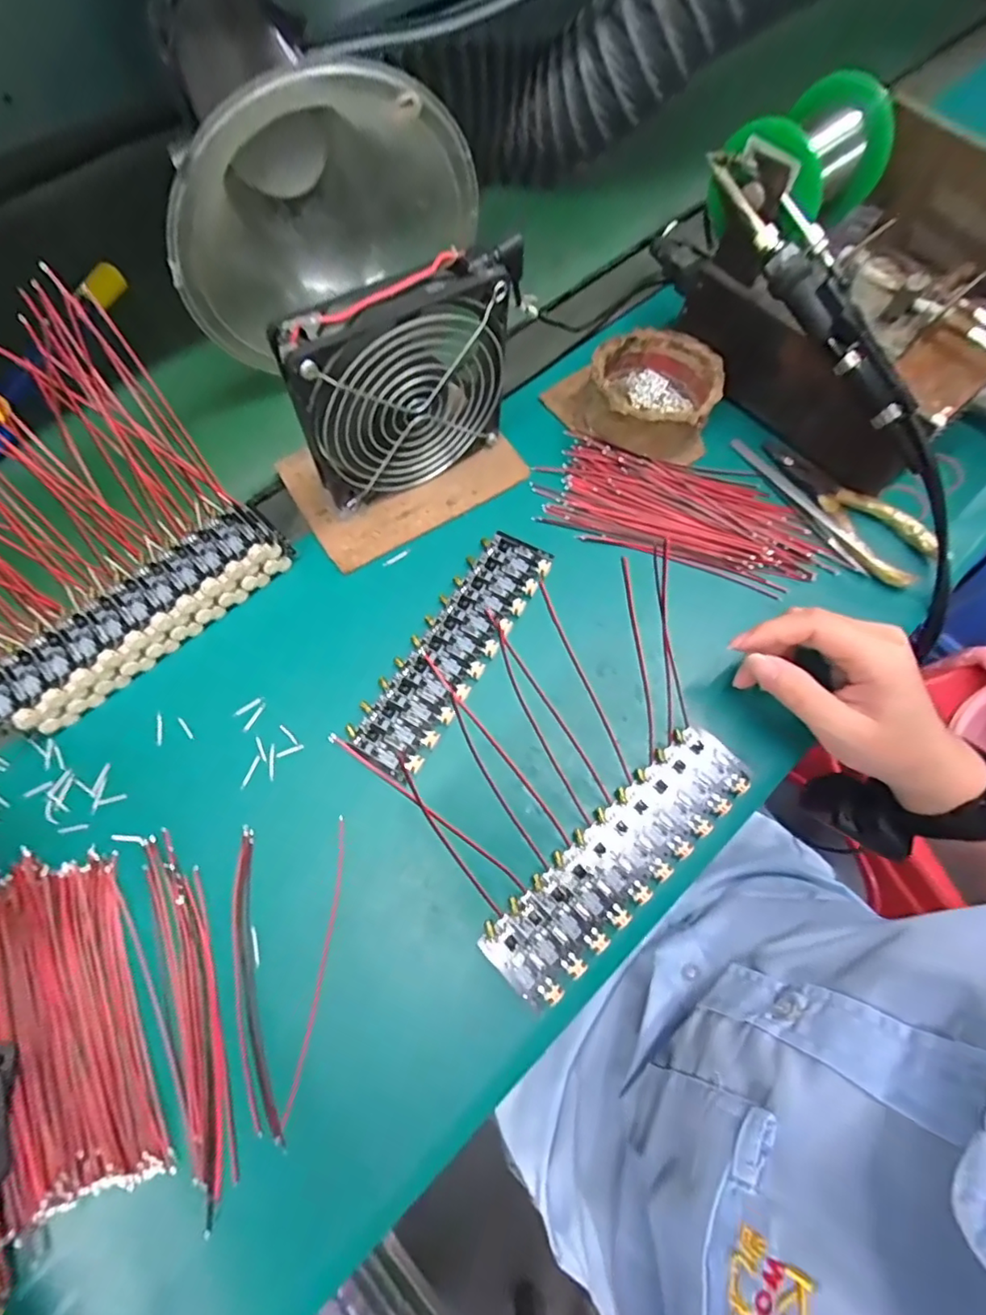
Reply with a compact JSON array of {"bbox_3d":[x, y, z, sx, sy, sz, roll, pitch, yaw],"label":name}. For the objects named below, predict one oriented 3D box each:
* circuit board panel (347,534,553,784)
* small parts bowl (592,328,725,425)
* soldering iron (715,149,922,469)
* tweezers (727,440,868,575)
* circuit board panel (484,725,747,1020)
[{"bbox_3d":[-0.022,-0.008,0.336,0.046,0.006,0.162,30,71,9],"label":"circuit board panel"},{"bbox_3d":[0.108,-0.179,0.386,0.082,0.039,0.082,1,69,-2],"label":"small parts bowl"},{"bbox_3d":[0.187,-0.196,0.321,0.021,0.028,0.205,-35,91,-14],"label":"soldering iron"},{"bbox_3d":[0.202,-0.104,0.379,0.012,0.008,0.123,-28,72,-12],"label":"tweezers"},{"bbox_3d":[0.068,0.102,0.294,0.162,0.004,0.047,-41,75,-15],"label":"circuit board panel"}]

